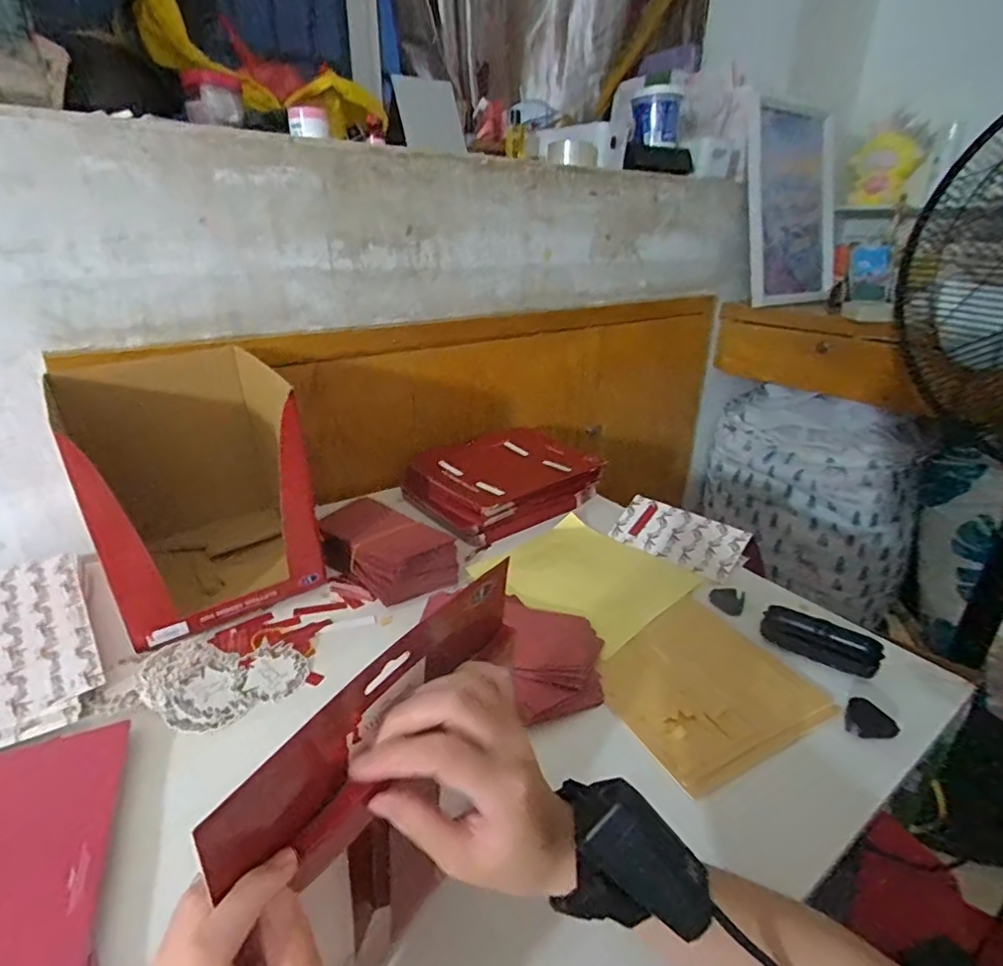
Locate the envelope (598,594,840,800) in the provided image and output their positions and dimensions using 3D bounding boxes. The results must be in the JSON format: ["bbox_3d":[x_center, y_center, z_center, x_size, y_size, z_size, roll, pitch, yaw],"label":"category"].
[{"bbox_3d":[0.198,0.196,0.561,0.197,0.014,0.179,-13,27,-29],"label":"envelope"}]

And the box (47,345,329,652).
[{"bbox_3d":[-0.352,-0.002,0.651,0.209,0.243,0.241,-14,28,-31],"label":"box"}]

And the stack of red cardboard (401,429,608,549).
[{"bbox_3d":[0.000,-0.011,0.910,0.260,0.085,0.202,-17,29,-35],"label":"stack of red cardboard"}]

